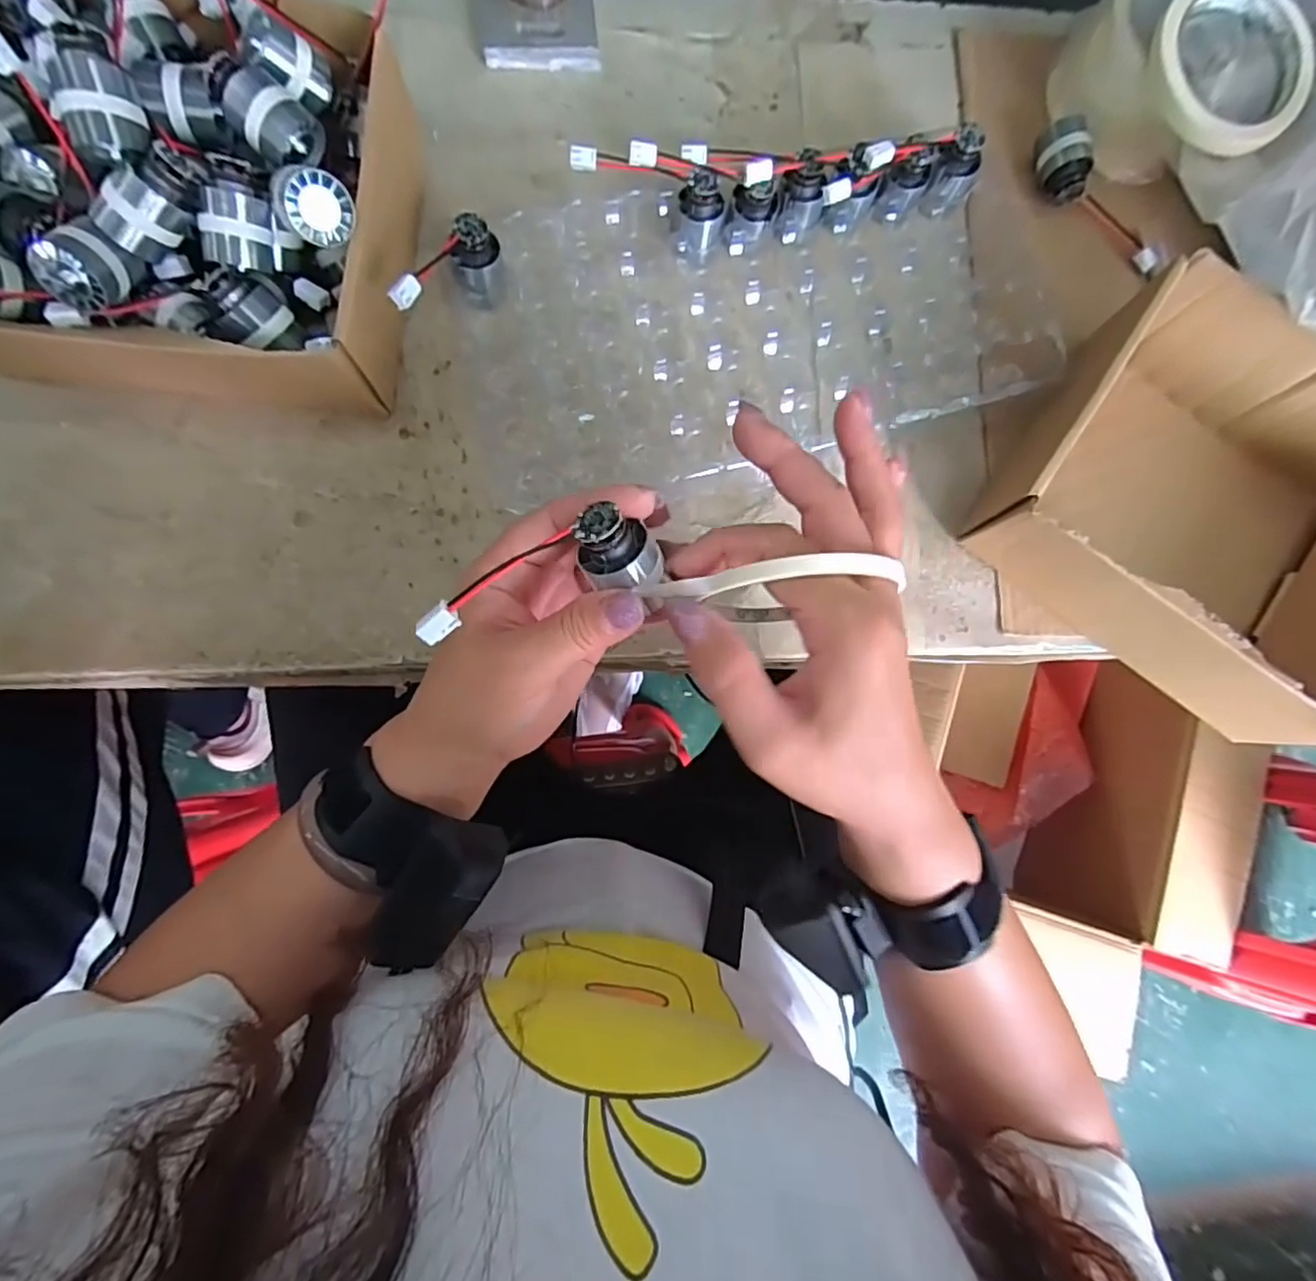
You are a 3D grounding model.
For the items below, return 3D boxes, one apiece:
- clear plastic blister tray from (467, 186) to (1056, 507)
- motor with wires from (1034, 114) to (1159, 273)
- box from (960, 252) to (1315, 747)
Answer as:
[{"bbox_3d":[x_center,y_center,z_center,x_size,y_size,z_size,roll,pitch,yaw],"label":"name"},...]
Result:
[{"bbox_3d":[0.060,-0.184,0.363,0.330,0.032,0.168,-7,84,-6],"label":"clear plastic blister tray"},{"bbox_3d":[0.281,-0.282,0.392,0.035,0.024,0.109,-42,88,-9],"label":"motor with wires"},{"bbox_3d":[0.311,-0.072,0.349,0.207,0.080,0.188,36,81,0],"label":"box"}]

